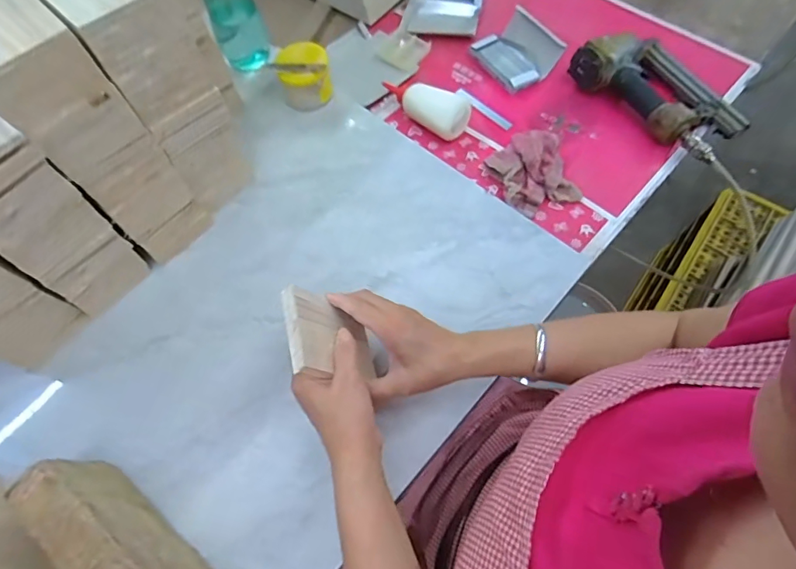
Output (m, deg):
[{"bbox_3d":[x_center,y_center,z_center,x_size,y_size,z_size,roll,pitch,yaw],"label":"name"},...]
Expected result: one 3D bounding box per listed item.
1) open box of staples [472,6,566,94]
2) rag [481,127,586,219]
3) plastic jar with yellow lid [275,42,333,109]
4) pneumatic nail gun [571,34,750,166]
[{"bbox_3d":[0.194,-0.385,0.736,0.099,0.046,0.129,-29,68,-12],"label":"open box of staples"},{"bbox_3d":[0.190,-0.159,0.629,0.102,0.034,0.113,-22,67,-9],"label":"rag"},{"bbox_3d":[-0.143,-0.317,0.692,0.078,0.075,0.067,-7,65,-2],"label":"plastic jar with yellow lid"},{"bbox_3d":[0.400,-0.298,0.682,0.144,0.064,0.252,-38,70,-16],"label":"pneumatic nail gun"}]

